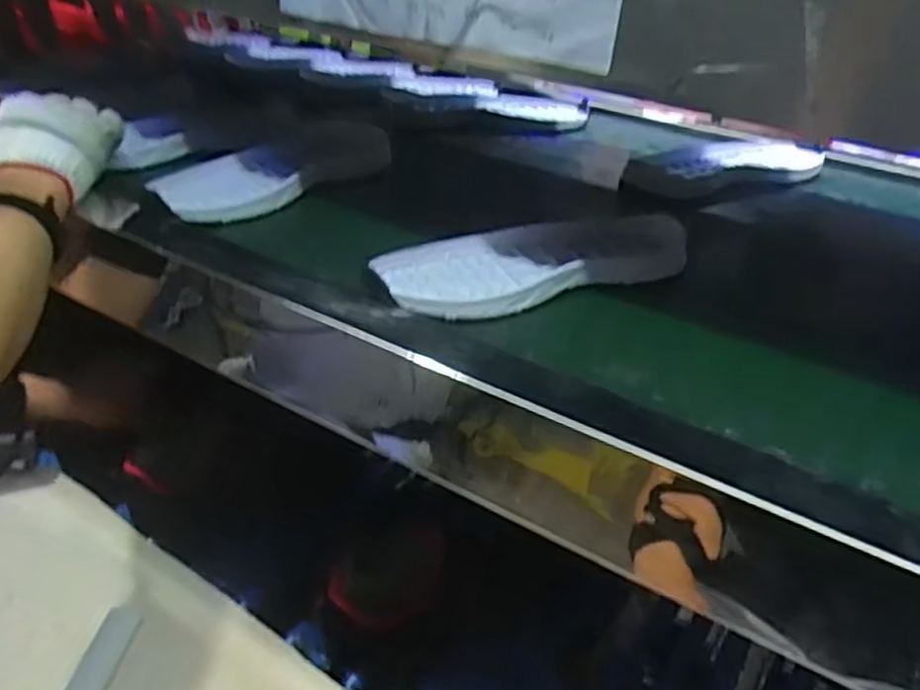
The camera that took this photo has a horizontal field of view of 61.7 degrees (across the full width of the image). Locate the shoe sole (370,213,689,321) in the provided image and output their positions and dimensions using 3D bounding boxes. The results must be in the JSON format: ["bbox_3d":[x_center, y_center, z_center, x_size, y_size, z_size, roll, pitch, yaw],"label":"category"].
[{"bbox_3d":[0.054,-0.075,0.605,0.245,0.028,0.109,-13,35,-28],"label":"shoe sole"}]

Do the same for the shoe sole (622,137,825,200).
[{"bbox_3d":[0.287,-0.198,0.850,0.245,0.027,0.087,-9,33,-22],"label":"shoe sole"}]

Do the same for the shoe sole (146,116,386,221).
[{"bbox_3d":[-0.164,-0.169,0.726,0.106,0.031,0.285,17,33,19],"label":"shoe sole"}]

